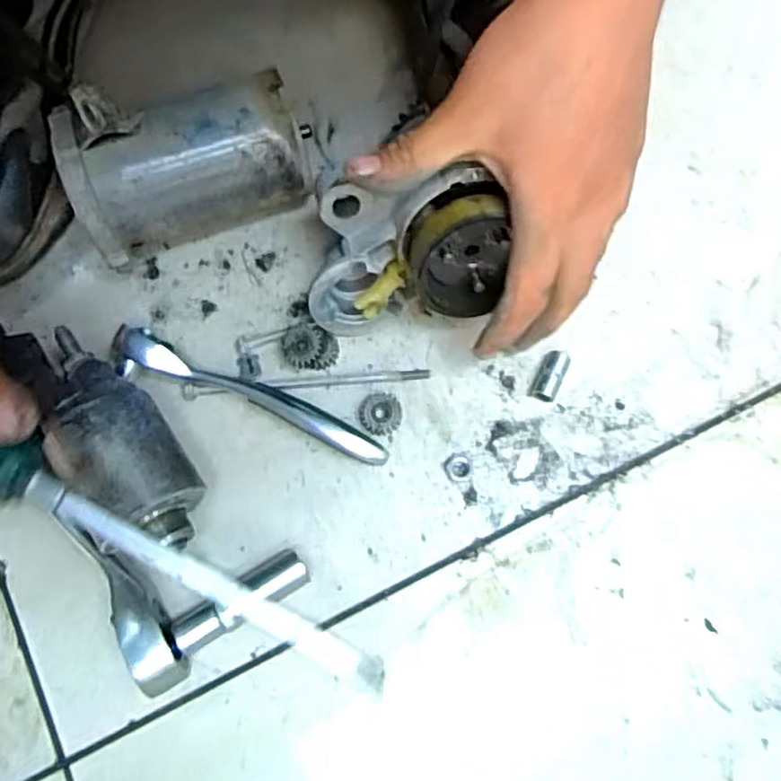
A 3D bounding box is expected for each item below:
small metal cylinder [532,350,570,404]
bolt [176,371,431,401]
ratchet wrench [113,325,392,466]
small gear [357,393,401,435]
[{"bbox_3d":[0.084,-0.007,0.362,0.012,0.010,0.028,25,76,6],"label":"small metal cylinder"},{"bbox_3d":[-0.044,-0.004,0.360,0.127,0.007,0.007,-5,75,-2],"label":"bolt"},{"bbox_3d":[-0.070,0.004,0.349,0.144,0.023,0.021,21,75,5],"label":"ratchet wrench"},{"bbox_3d":[-0.005,0.012,0.356,0.021,0.008,0.021,0,75,-1],"label":"small gear"}]

